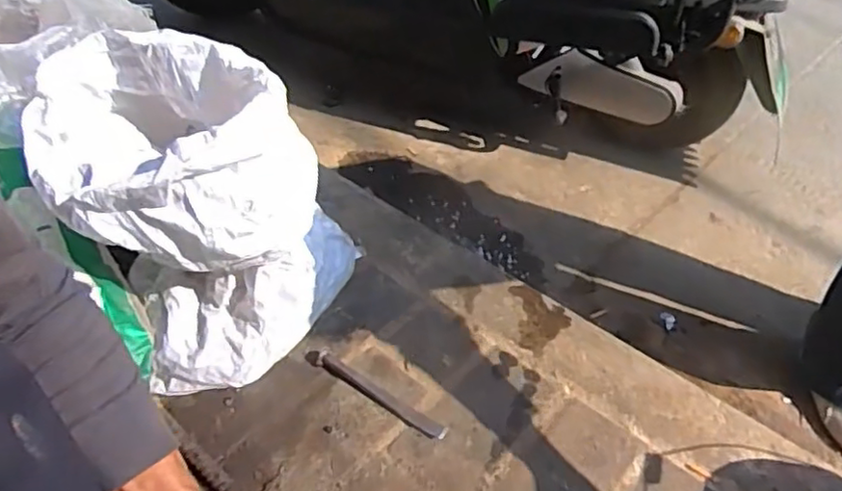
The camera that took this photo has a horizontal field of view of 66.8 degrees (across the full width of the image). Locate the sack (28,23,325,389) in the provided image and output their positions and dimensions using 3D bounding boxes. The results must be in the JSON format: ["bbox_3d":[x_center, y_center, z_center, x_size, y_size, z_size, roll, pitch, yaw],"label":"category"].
[{"bbox_3d":[-0.318,-0.062,0.798,0.227,0.355,0.343,-32,56,-32],"label":"sack"}]

